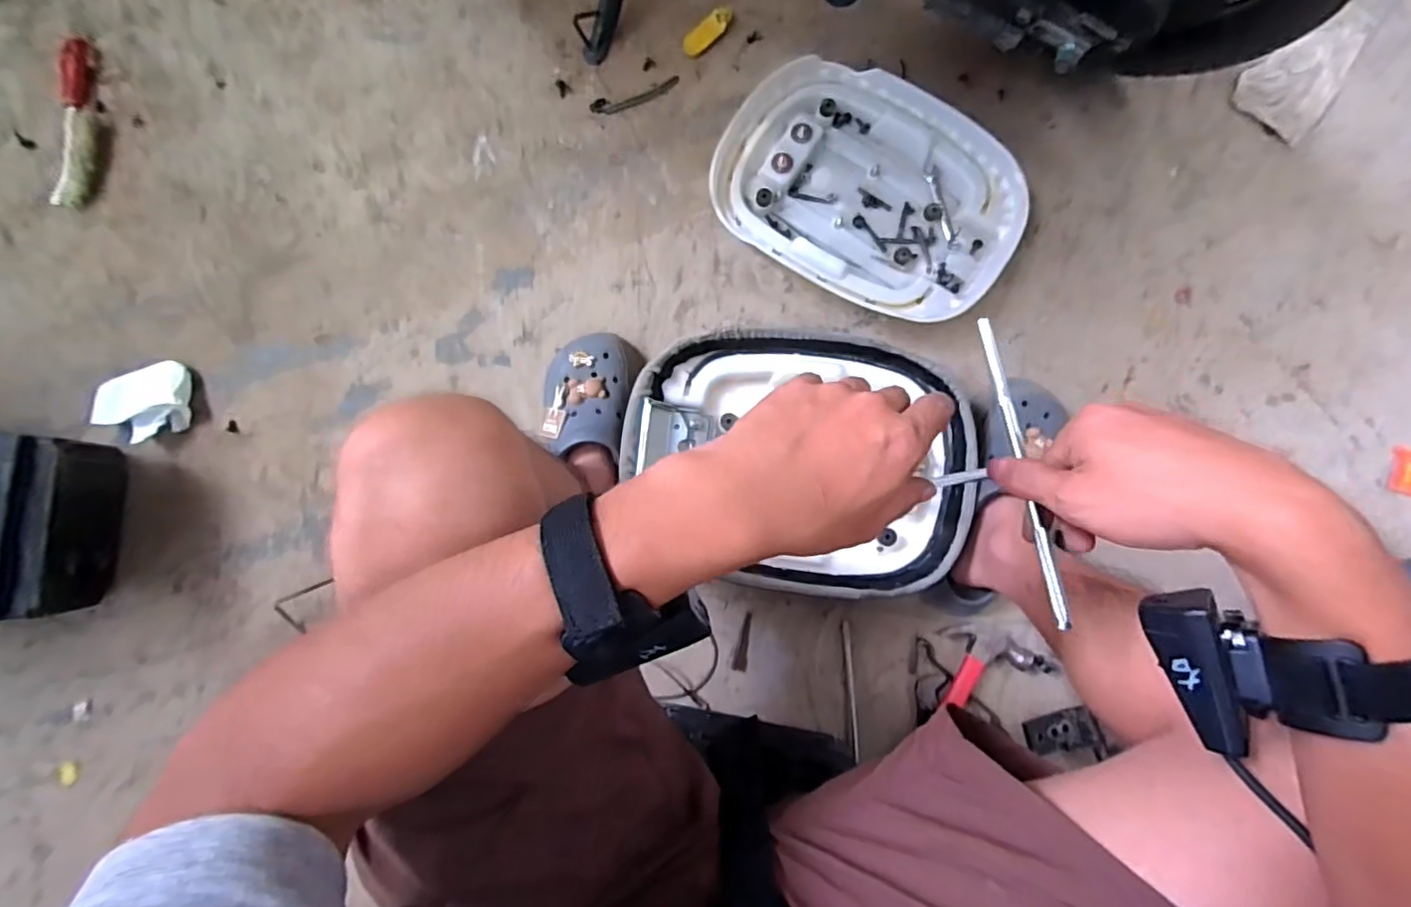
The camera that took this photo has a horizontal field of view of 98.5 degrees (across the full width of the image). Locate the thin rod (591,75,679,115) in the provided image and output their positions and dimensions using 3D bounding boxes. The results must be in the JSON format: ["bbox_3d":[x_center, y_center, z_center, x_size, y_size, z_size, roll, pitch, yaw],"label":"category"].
[{"bbox_3d":[-0.091,-0.466,0.794,0.118,0.004,0.025,-15,84,1],"label":"thin rod"}]

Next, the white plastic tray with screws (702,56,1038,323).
[{"bbox_3d":[0.195,-0.321,0.740,0.364,0.039,0.265,33,87,5],"label":"white plastic tray with screws"}]

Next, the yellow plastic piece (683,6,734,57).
[{"bbox_3d":[0.004,-0.547,0.787,0.075,0.016,0.027,-42,84,-2],"label":"yellow plastic piece"}]

